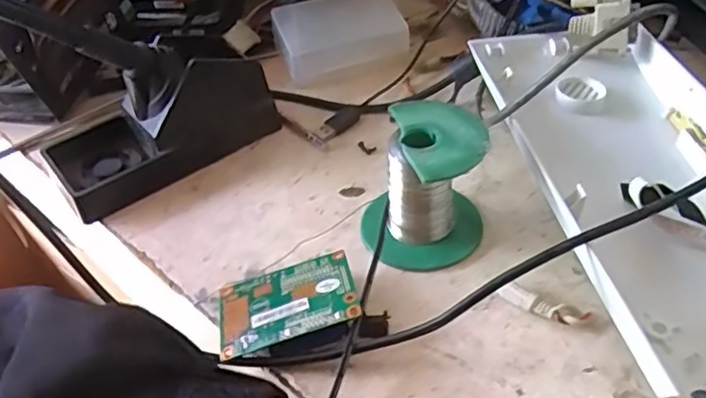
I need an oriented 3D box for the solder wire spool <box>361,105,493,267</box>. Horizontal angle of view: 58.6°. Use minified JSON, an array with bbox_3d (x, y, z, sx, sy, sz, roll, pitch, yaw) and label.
[{"bbox_3d":[0.038,-0.006,0.348,0.065,0.070,0.060,-4,43,4],"label":"solder wire spool"}]

